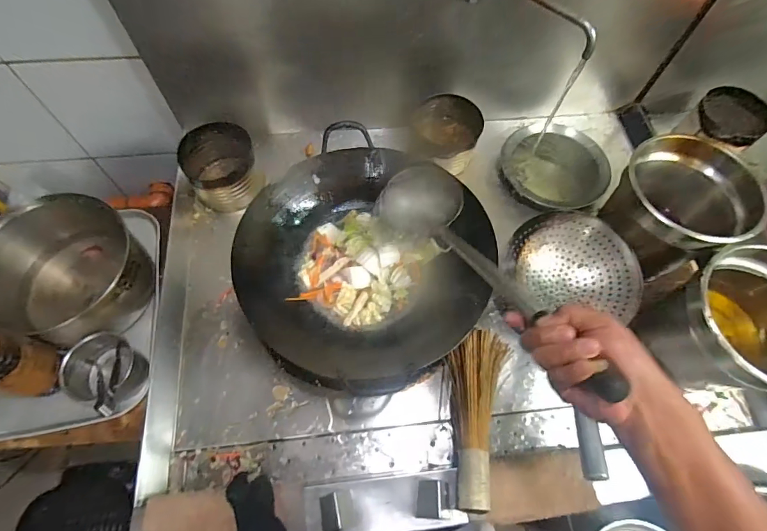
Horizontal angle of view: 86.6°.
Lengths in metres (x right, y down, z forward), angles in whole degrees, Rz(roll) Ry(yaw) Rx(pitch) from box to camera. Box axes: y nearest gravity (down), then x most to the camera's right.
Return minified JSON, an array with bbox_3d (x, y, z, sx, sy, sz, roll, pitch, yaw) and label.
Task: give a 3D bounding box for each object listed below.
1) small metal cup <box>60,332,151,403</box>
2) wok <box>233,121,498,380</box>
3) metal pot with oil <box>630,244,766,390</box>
[{"bbox_3d":[-0.512,0.187,0.750,0.122,0.098,0.112,1,64,-2],"label":"small metal cup"},{"bbox_3d":[-0.038,-0.012,0.728,0.412,0.123,0.427,1,64,-2],"label":"wok"},{"bbox_3d":[0.598,0.129,0.724,0.225,0.265,0.216,1,64,-2],"label":"metal pot with oil"}]

